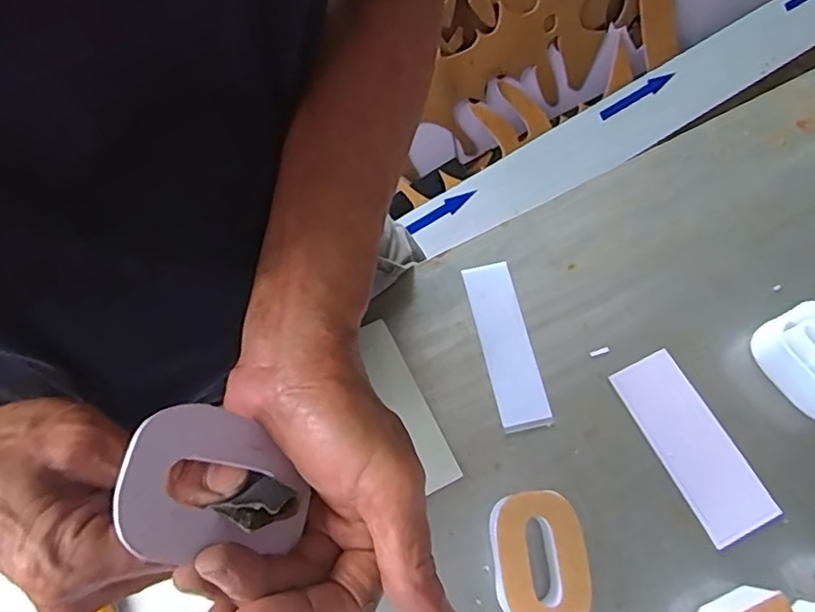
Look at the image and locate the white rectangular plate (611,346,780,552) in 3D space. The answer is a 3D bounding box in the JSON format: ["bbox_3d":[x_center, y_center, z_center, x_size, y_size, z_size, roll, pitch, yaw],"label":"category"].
[{"bbox_3d":[0.213,0.103,0.447,0.054,0.006,0.138,-26,72,-9],"label":"white rectangular plate"}]

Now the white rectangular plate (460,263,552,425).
[{"bbox_3d":[0.077,0.028,0.473,0.039,0.004,0.130,-12,70,-4],"label":"white rectangular plate"}]

